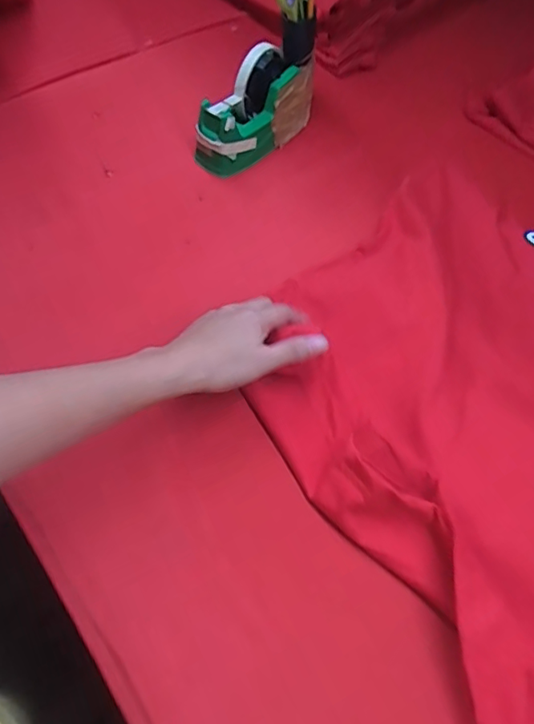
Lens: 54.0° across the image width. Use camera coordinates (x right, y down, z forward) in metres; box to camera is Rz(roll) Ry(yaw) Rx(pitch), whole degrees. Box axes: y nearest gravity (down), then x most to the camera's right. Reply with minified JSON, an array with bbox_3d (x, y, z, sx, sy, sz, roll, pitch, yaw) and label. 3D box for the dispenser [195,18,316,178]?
[{"bbox_3d":[-0.003,-0.301,0.598,0.050,0.100,0.175,40,63,20],"label":"dispenser"}]

